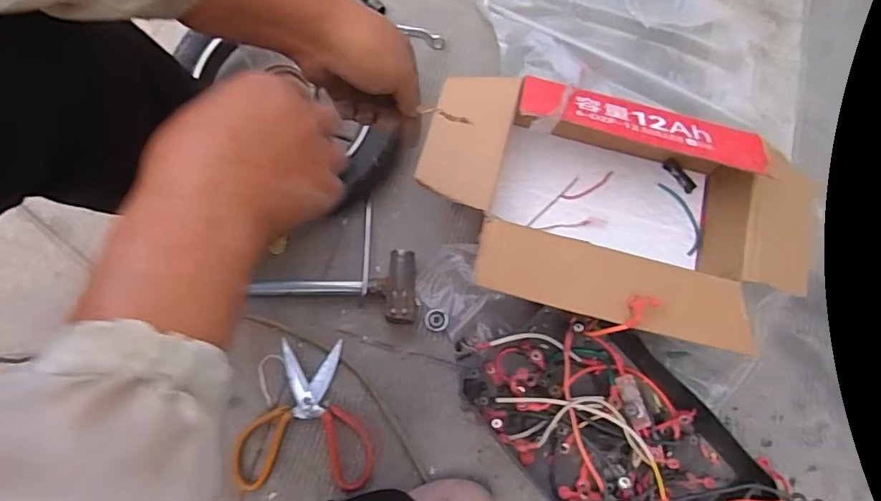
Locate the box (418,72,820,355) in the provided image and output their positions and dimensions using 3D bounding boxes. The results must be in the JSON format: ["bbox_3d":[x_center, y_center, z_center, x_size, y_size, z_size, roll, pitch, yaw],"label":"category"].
[{"bbox_3d":[0.225,-0.043,0.699,0.519,0.174,0.323,15,71,2],"label":"box"}]

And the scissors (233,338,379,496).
[{"bbox_3d":[-0.175,0.212,0.677,0.171,0.010,0.179,0,73,-2],"label":"scissors"}]

